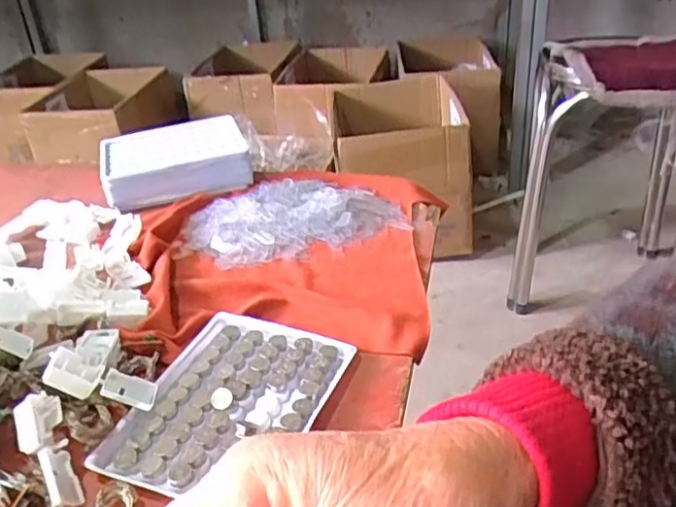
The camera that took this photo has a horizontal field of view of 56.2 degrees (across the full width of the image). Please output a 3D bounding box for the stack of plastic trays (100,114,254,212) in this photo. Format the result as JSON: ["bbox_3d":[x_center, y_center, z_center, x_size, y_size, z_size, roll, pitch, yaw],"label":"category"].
[{"bbox_3d":[-0.156,-0.091,0.606,0.132,0.036,0.112,-12,32,-13],"label":"stack of plastic trays"}]

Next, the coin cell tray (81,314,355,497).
[{"bbox_3d":[-0.061,0.078,0.340,0.099,0.012,0.126,8,33,21],"label":"coin cell tray"}]

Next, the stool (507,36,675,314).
[{"bbox_3d":[0.510,-0.144,1.179,0.300,0.465,0.321,13,35,26],"label":"stool"}]

